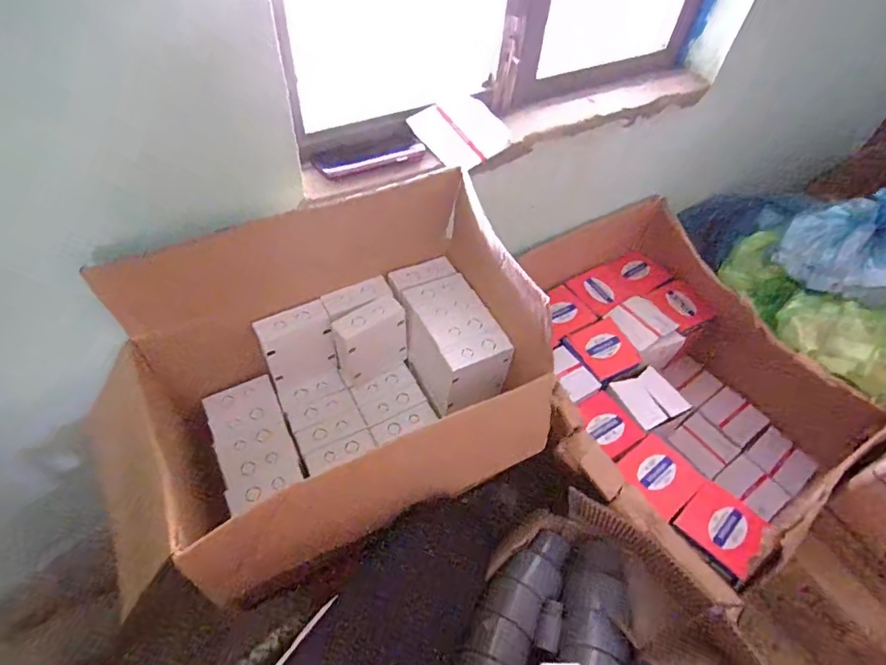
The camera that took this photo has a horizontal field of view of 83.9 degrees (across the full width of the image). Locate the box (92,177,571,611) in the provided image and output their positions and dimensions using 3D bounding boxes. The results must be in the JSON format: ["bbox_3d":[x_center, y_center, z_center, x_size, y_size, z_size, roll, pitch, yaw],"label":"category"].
[{"bbox_3d":[-0.163,0.062,0.691,0.592,0.331,0.426,-22,56,-20],"label":"box"}]

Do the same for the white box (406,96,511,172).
[{"bbox_3d":[0.031,-0.308,0.754,0.118,0.011,0.162,41,53,7],"label":"white box"}]

